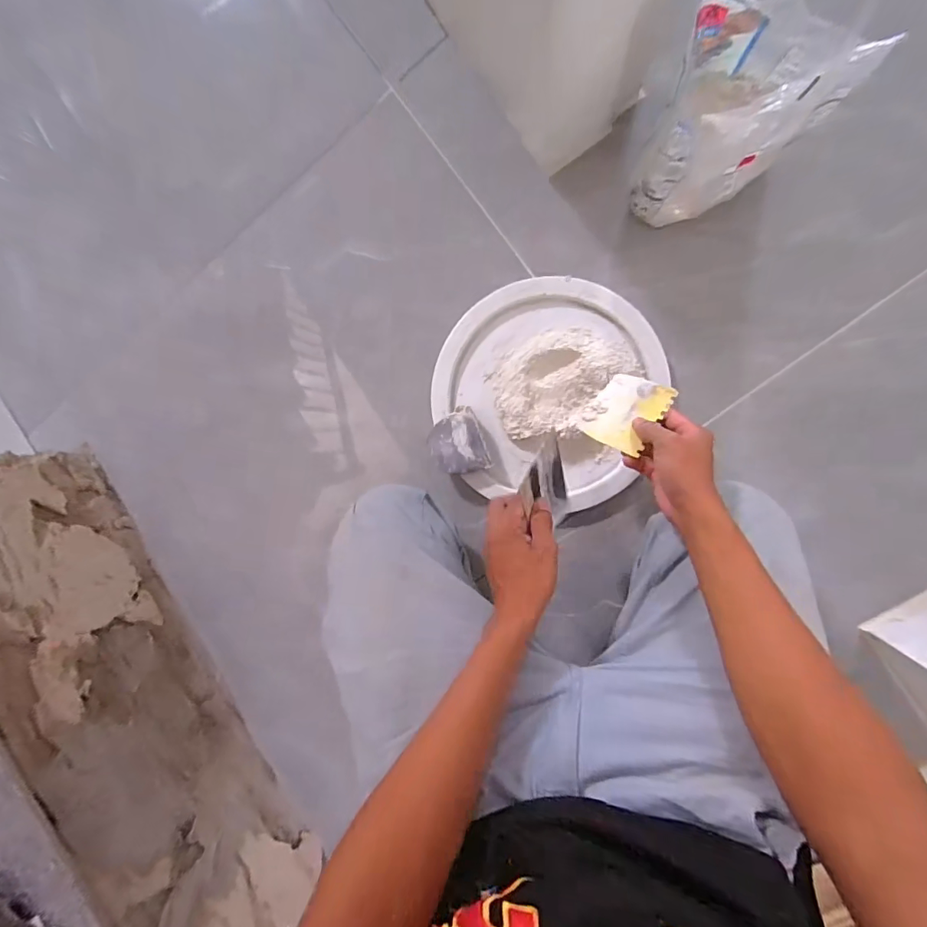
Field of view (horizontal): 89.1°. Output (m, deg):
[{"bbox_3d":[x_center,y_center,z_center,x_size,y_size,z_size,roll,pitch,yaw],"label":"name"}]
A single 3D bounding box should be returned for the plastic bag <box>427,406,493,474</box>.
[{"bbox_3d":[-0.008,-0.026,0.624,0.070,0.027,0.083,-20,92,10],"label":"plastic bag"}]

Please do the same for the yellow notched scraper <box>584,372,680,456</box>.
[{"bbox_3d":[0.182,-0.059,0.529,0.075,0.008,0.085,31,84,33],"label":"yellow notched scraper"}]

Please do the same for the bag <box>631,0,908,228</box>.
[{"bbox_3d":[0.257,-0.347,0.473,0.158,0.190,0.135,-40,89,10],"label":"bag"}]

